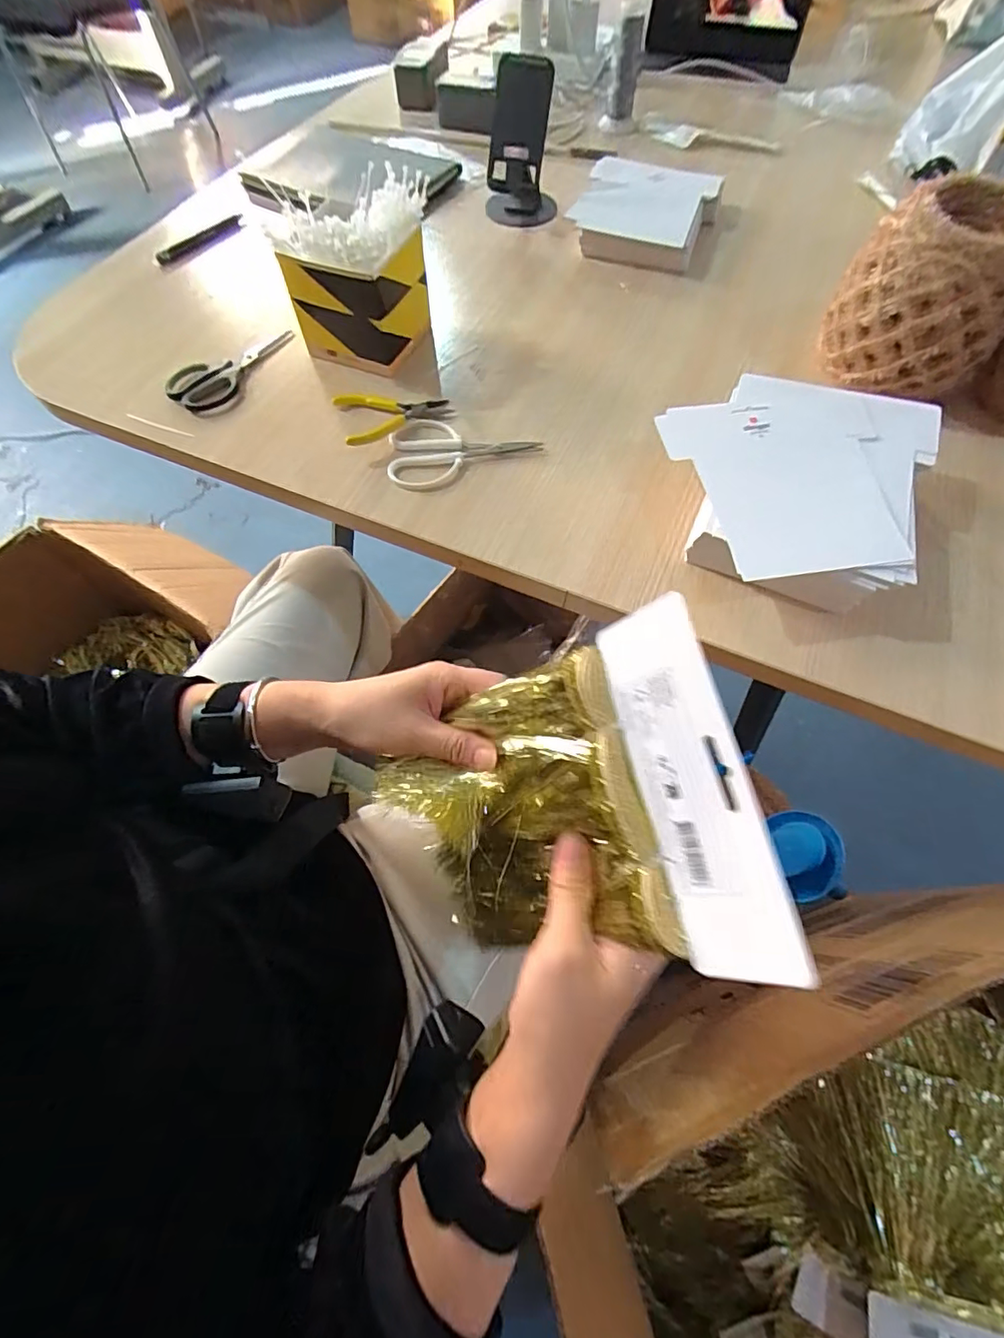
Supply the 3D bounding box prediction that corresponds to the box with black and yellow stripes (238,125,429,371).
[{"bbox_3d":[-0.141,-0.391,0.523,0.113,0.128,0.115,13,65,7],"label":"box with black and yellow stripes"}]

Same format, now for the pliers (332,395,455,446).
[{"bbox_3d":[-0.107,-0.259,0.522,0.107,0.015,0.082,-18,66,-8],"label":"pliers"}]

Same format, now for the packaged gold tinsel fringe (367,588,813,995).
[{"bbox_3d":[0.020,0.079,0.292,0.044,0.225,0.162,-1,71,-44],"label":"packaged gold tinsel fringe"}]

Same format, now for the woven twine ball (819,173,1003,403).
[{"bbox_3d":[0.399,-0.350,0.496,0.146,0.125,0.125,34,69,15],"label":"woven twine ball"}]

